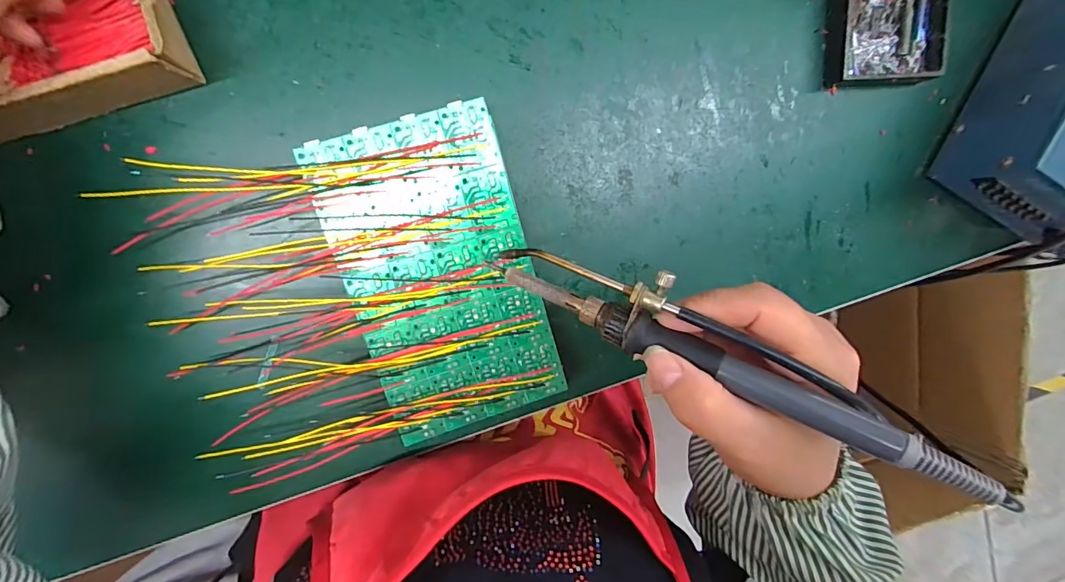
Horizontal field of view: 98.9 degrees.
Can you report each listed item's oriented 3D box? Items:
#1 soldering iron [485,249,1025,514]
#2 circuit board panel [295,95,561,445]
[{"bbox_3d":[0.073,0.022,0.188,0.206,0.017,0.031,26,92,20],"label":"soldering iron"},{"bbox_3d":[-0.051,-0.006,0.260,0.101,0.004,0.173,-17,102,-6],"label":"circuit board panel"}]

